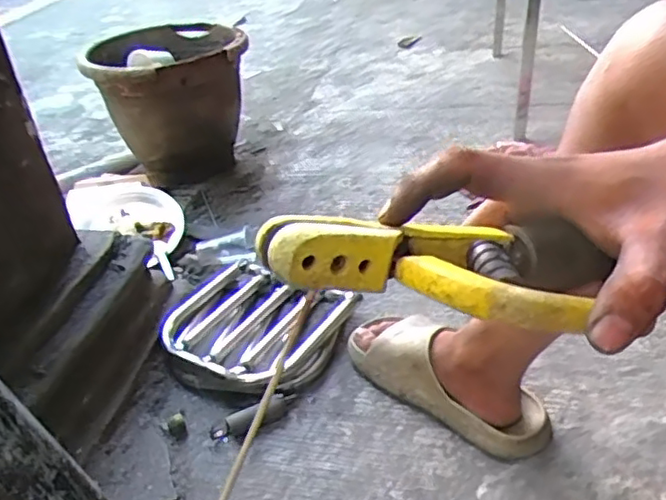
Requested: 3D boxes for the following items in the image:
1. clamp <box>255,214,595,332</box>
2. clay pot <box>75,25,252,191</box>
[{"bbox_3d":[0.036,0.004,0.286,0.135,0.022,0.070,9,33,-7],"label":"clamp"},{"bbox_3d":[-0.352,-0.326,1.473,0.325,0.308,0.364,-6,34,1],"label":"clay pot"}]

